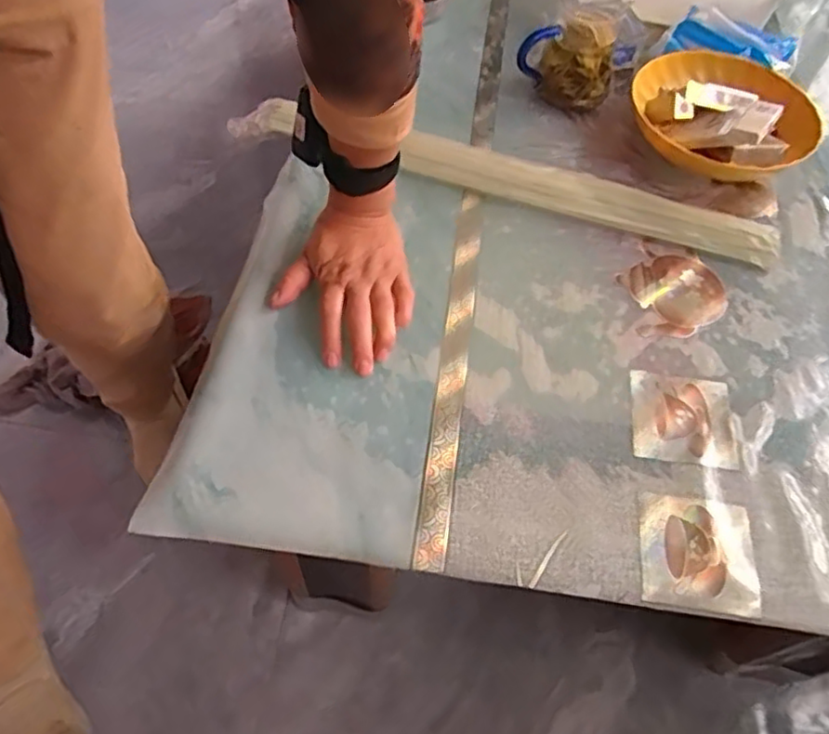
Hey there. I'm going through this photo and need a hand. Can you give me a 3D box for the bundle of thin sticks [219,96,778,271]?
[{"bbox_3d":[0.083,-0.200,0.679,0.554,0.029,0.063,16,57,7],"label":"bundle of thin sticks"}]

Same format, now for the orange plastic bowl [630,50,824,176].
[{"bbox_3d":[0.328,-0.283,0.717,0.190,0.073,0.189,2,57,-2],"label":"orange plastic bowl"}]

